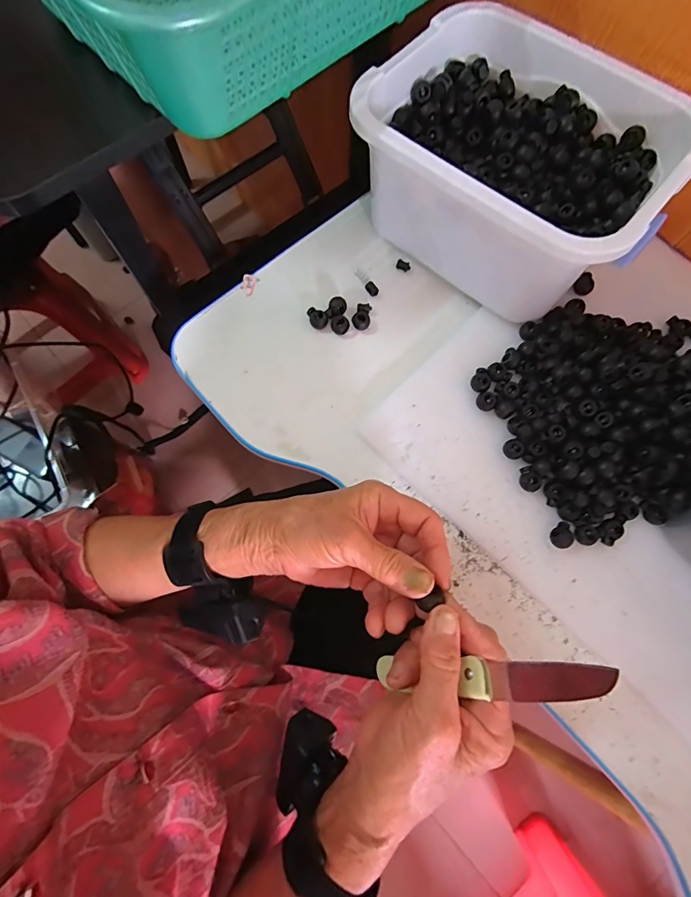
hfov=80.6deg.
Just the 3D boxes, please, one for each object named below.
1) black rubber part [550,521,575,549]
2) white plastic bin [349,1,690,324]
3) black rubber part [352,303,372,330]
[{"bbox_3d":[0.182,0.073,0.342,0.021,0.010,0.017,-39,80,-11],"label":"black rubber part"},{"bbox_3d":[0.141,-0.245,0.375,0.241,0.132,0.186,39,77,8],"label":"white plastic bin"},{"bbox_3d":[0.016,-0.131,0.402,0.017,0.009,0.026,8,75,0],"label":"black rubber part"}]

